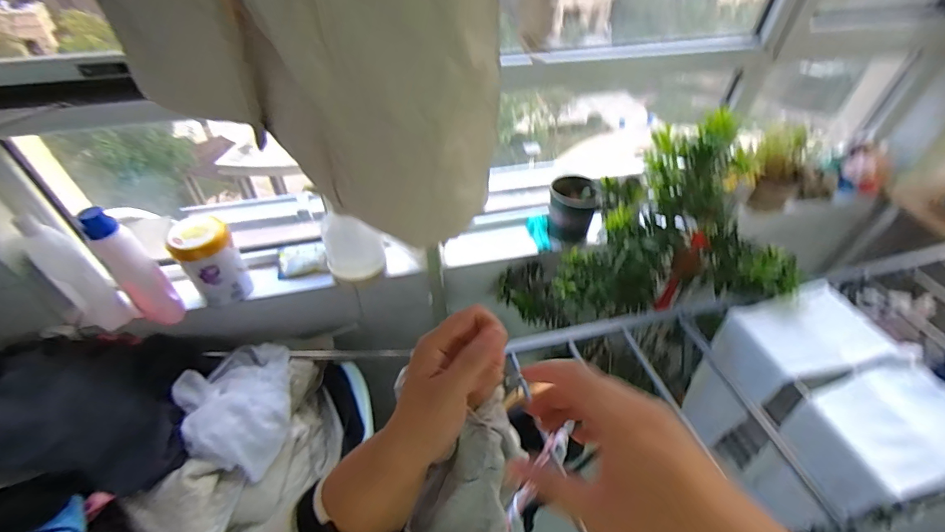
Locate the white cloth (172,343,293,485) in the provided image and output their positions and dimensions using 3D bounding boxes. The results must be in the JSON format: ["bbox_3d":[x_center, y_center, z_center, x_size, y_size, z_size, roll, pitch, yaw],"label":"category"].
[{"bbox_3d":[-0.542,0.328,1.004,0.239,0.116,0.325,-21,50,-21],"label":"white cloth"}]

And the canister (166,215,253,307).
[{"bbox_3d":[-0.642,-0.005,1.062,0.125,0.237,0.131,-25,52,-24],"label":"canister"}]

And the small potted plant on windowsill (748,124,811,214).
[{"bbox_3d":[0.956,-0.297,1.334,0.153,0.252,0.112,12,46,10],"label":"small potted plant on windowsill"}]

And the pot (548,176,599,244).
[{"bbox_3d":[0.285,-0.168,1.259,0.128,0.156,0.116,10,46,7],"label":"pot"}]

